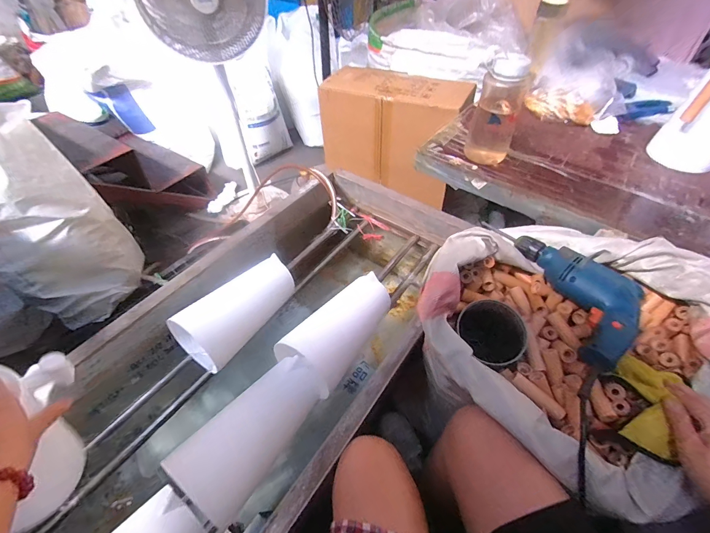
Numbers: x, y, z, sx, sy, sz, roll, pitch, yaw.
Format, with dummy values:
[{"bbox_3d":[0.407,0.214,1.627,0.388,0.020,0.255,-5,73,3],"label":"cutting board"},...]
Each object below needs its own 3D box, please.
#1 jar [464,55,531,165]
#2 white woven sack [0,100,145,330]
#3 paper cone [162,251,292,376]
[{"bbox_3d":[0.303,-0.327,0.739,0.090,0.184,0.093,17,51,14],"label":"jar"},{"bbox_3d":[-0.913,-0.112,1.015,0.166,0.575,0.418,6,54,35],"label":"white woven sack"},{"bbox_3d":[-0.230,0.075,0.693,0.093,0.093,0.245,26,54,20],"label":"paper cone"}]

